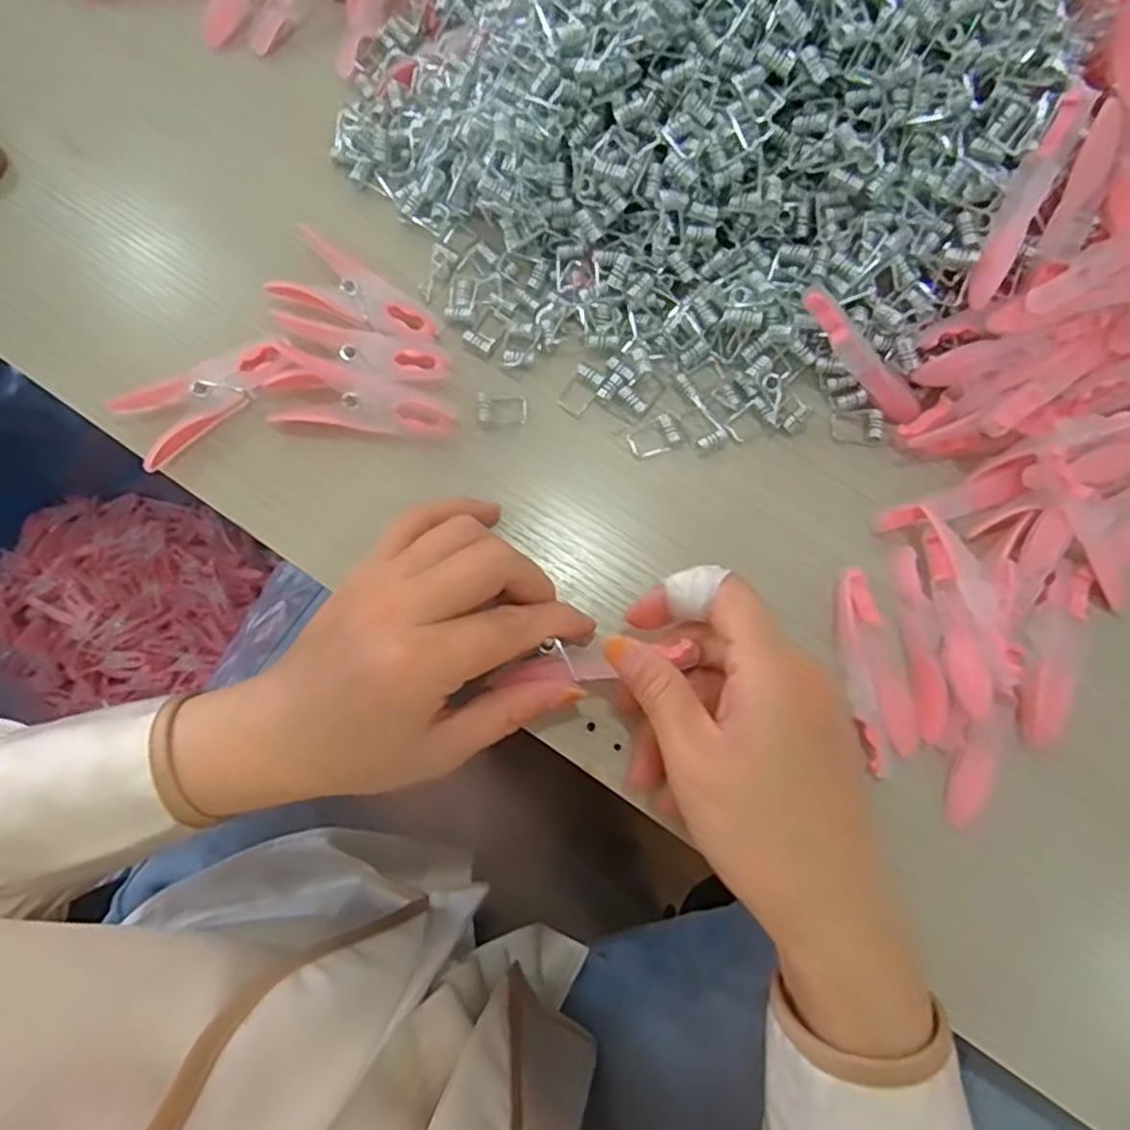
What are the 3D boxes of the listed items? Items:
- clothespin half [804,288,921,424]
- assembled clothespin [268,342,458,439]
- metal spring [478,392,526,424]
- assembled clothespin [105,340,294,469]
[{"bbox_3d":[0.129,-0.090,0.310,0.073,0.009,0.011,42,78,-17],"label":"clothespin half"},{"bbox_3d":[-0.087,-0.072,0.308,0.079,0.008,0.033,12,76,1],"label":"assembled clothespin"},{"bbox_3d":[-0.028,-0.070,0.315,0.022,0.004,0.014,-1,76,-2],"label":"metal spring"},{"bbox_3d":[-0.152,-0.073,0.307,0.074,0.011,0.031,-31,79,-9],"label":"assembled clothespin"}]

